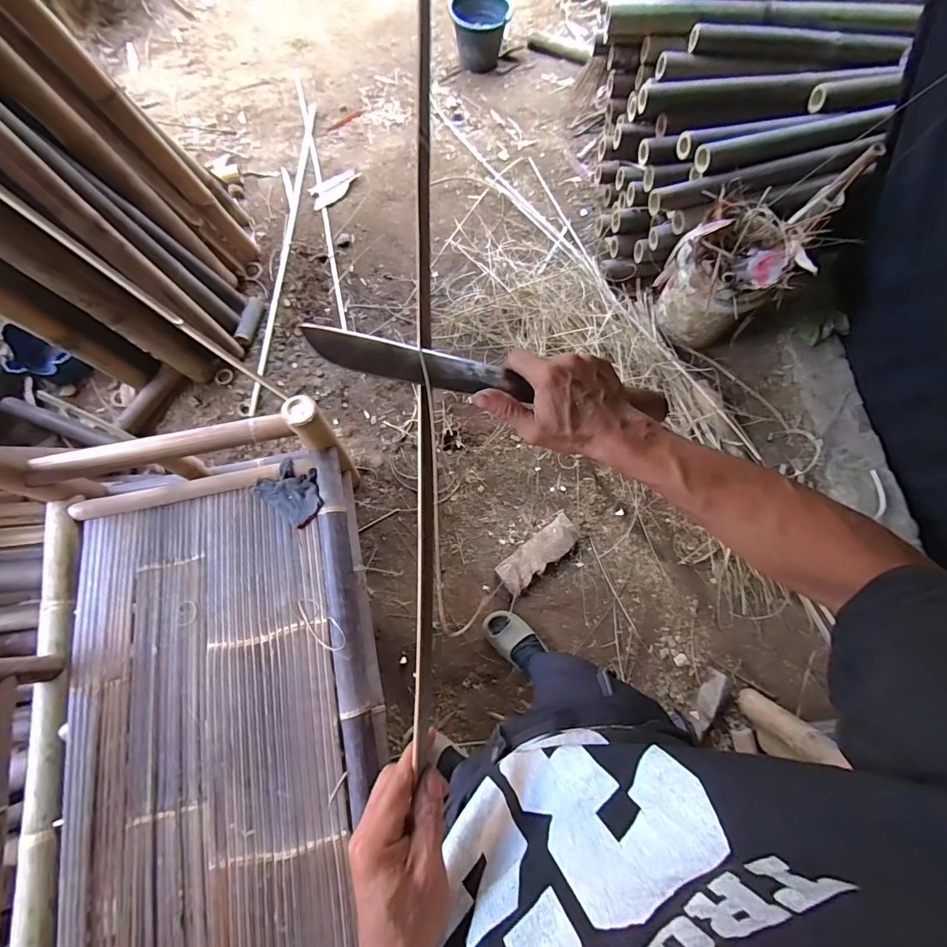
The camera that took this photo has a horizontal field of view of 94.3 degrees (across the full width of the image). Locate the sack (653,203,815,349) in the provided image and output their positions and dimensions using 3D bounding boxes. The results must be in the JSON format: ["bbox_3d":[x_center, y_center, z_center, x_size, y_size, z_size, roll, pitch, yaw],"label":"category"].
[{"bbox_3d":[0.791,-0.618,1.442,0.256,0.366,0.304,-22,74,-9],"label":"sack"}]

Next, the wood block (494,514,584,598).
[{"bbox_3d":[0.208,0.254,1.394,0.295,0.056,0.110,-39,78,-11],"label":"wood block"}]

